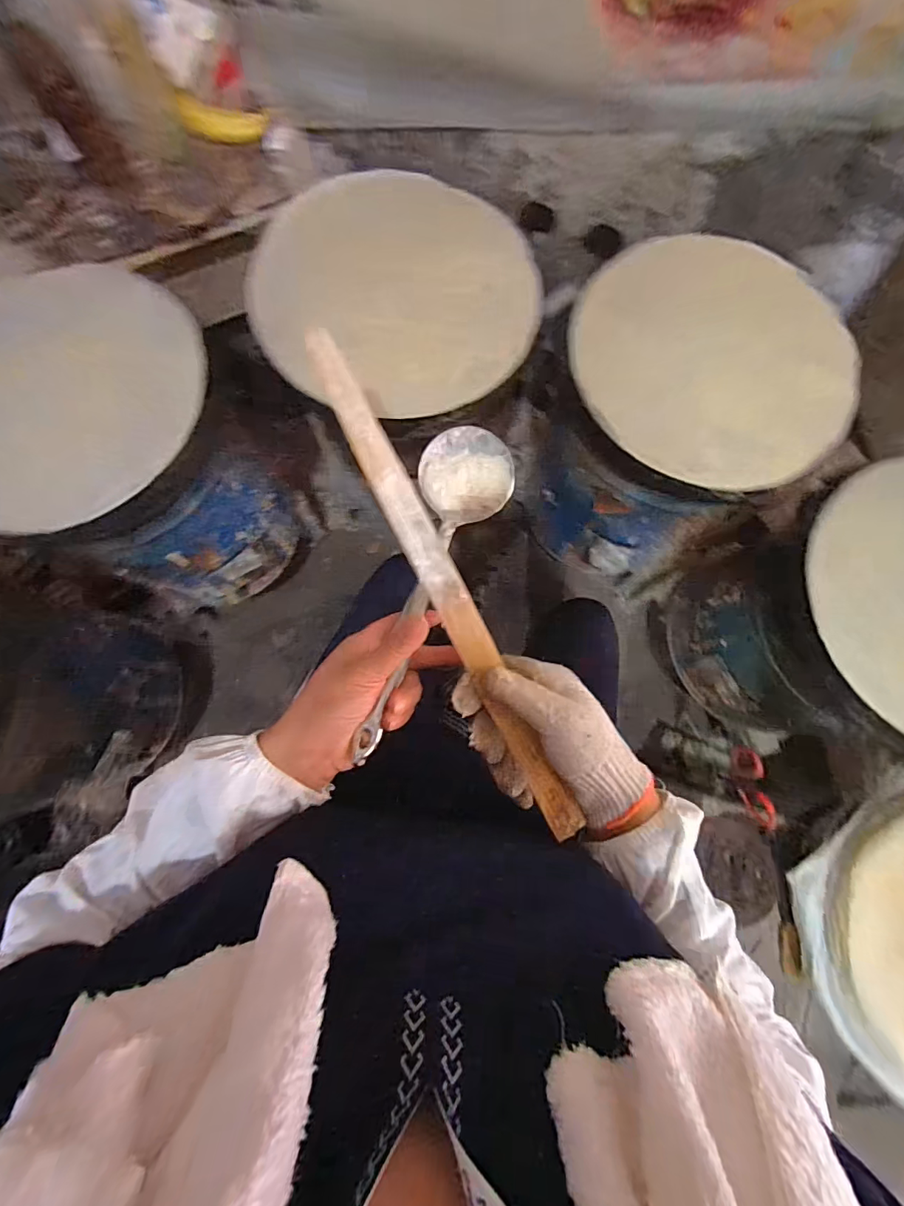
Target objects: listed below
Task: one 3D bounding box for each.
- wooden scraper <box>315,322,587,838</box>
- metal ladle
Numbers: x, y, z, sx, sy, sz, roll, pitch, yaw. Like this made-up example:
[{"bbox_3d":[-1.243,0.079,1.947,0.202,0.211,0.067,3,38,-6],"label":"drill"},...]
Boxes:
[{"bbox_3d":[-0.010,-0.021,0.365,0.031,0.014,0.422,-27,87,-6],"label":"wooden scraper"},{"bbox_3d":[-0.015,-0.027,0.429,0.094,0.058,0.340,15,56,2],"label":"metal ladle"}]

